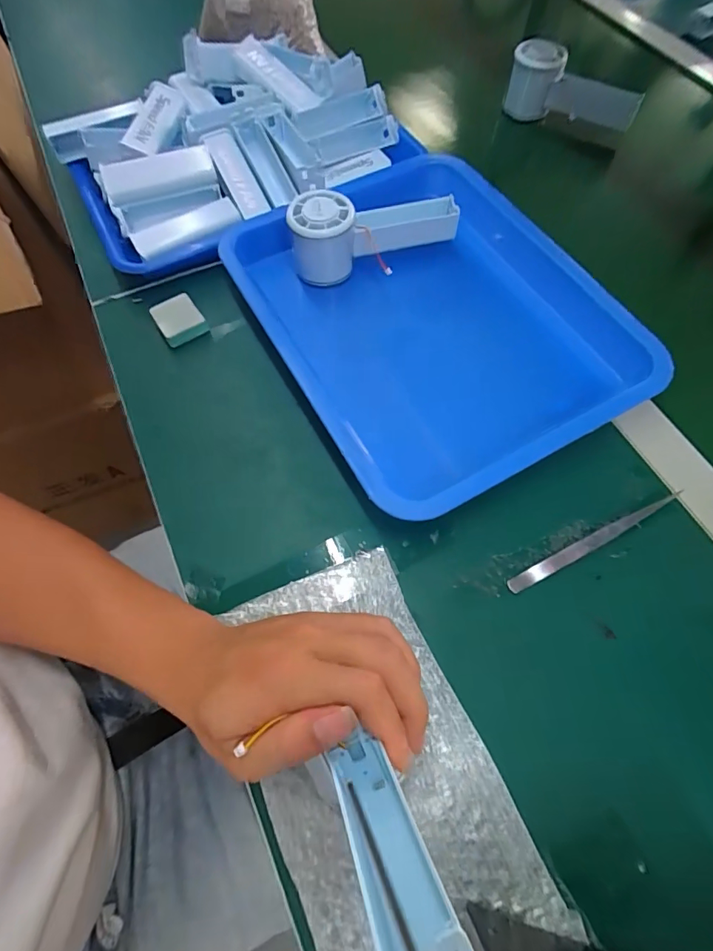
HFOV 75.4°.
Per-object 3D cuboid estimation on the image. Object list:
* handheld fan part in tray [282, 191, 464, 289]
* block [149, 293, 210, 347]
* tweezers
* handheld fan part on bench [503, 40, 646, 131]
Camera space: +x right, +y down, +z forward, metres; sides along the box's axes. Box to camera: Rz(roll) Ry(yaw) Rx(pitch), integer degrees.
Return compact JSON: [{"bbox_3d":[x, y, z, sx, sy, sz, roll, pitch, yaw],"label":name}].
[{"bbox_3d":[0.015,-0.222,0.415,0.148,0.058,0.051,-17,66,-8],"label":"handheld fan part in tray"},{"bbox_3d":[-0.157,-0.139,0.408,0.038,0.015,0.043,-30,68,-14],"label":"block"},{"bbox_3d":[0.165,0.046,0.321,0.137,0.012,0.011,-25,67,-12],"label":"tweezers"},{"bbox_3d":[0.247,-0.439,0.533,0.149,0.072,0.046,30,70,14],"label":"handheld fan part on bench"}]

